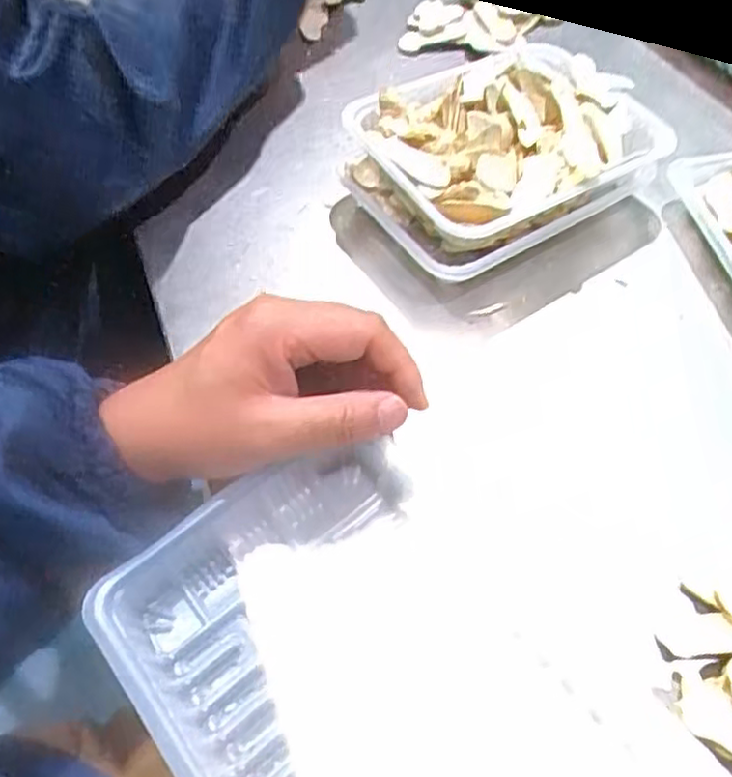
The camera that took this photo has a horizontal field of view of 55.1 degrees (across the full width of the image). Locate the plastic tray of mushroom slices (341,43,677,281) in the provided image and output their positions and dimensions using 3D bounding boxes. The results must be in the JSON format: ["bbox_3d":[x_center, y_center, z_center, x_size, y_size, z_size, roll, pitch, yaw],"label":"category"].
[{"bbox_3d":[0.083,-0.148,0.428,0.176,0.058,0.136,-27,58,-16],"label":"plastic tray of mushroom slices"}]

